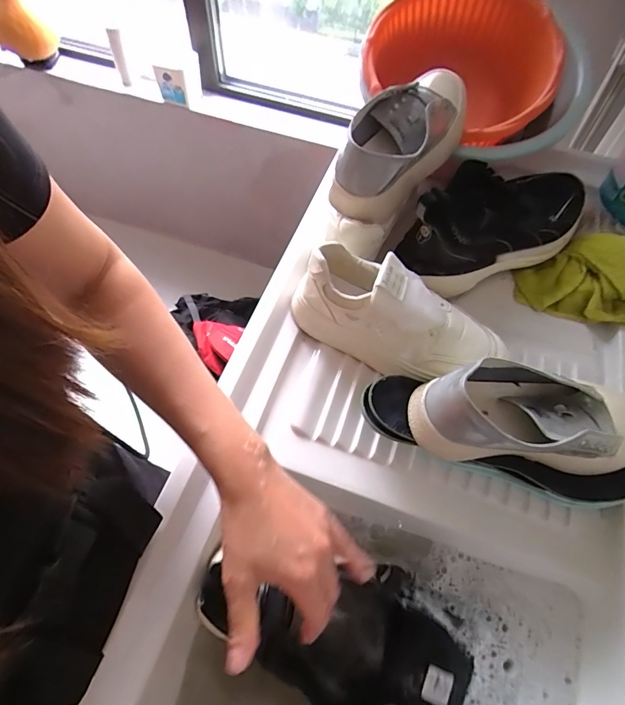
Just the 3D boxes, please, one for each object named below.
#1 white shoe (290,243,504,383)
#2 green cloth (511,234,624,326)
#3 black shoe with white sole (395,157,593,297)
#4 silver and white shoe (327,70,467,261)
[{"bbox_3d":[0.092,-0.046,0.484,0.237,0.111,0.087,25,61,11],"label":"white shoe"},{"bbox_3d":[0.399,-0.109,0.572,0.206,0.085,0.123,18,60,7],"label":"green cloth"},{"bbox_3d":[0.254,-0.188,0.569,0.297,0.108,0.120,-21,63,-15],"label":"black shoe with white sole"},{"bbox_3d":[0.103,-0.254,0.520,0.103,0.115,0.266,30,77,13],"label":"silver and white shoe"}]

